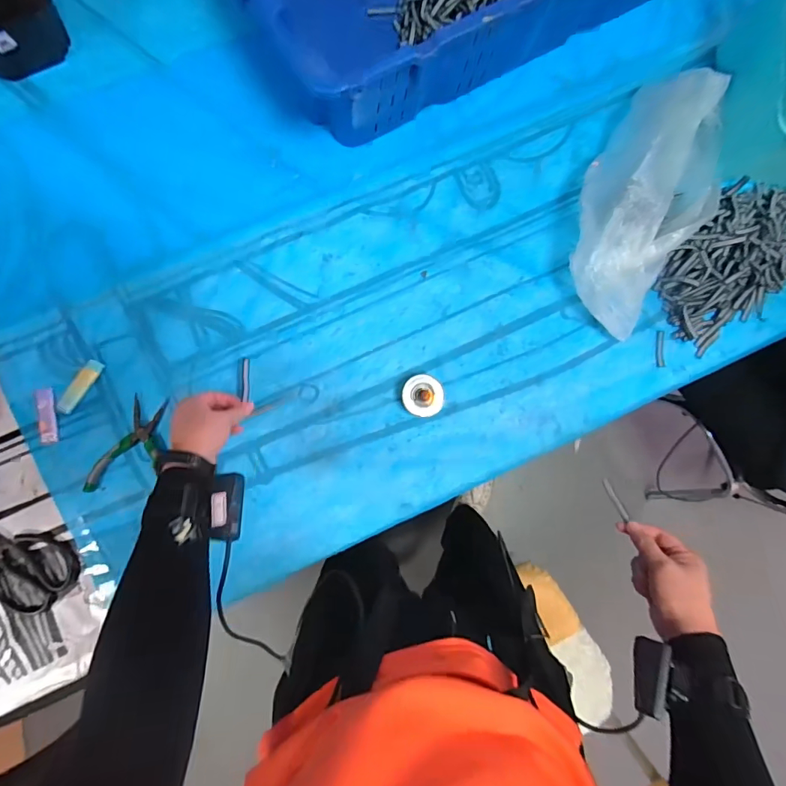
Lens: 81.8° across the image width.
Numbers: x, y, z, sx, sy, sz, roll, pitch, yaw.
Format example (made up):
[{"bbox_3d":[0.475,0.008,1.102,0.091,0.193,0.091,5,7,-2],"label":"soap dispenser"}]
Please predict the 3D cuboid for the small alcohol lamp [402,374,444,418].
[{"bbox_3d":[0.043,0.004,0.659,0.057,0.037,0.059,0,87,-4],"label":"small alcohol lamp"}]

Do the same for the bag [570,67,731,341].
[{"bbox_3d":[0.371,-0.286,0.652,0.180,0.086,0.383,34,85,-2],"label":"bag"}]

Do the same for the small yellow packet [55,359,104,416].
[{"bbox_3d":[-0.438,-0.009,0.635,0.022,0.007,0.083,34,87,1],"label":"small yellow packet"}]

